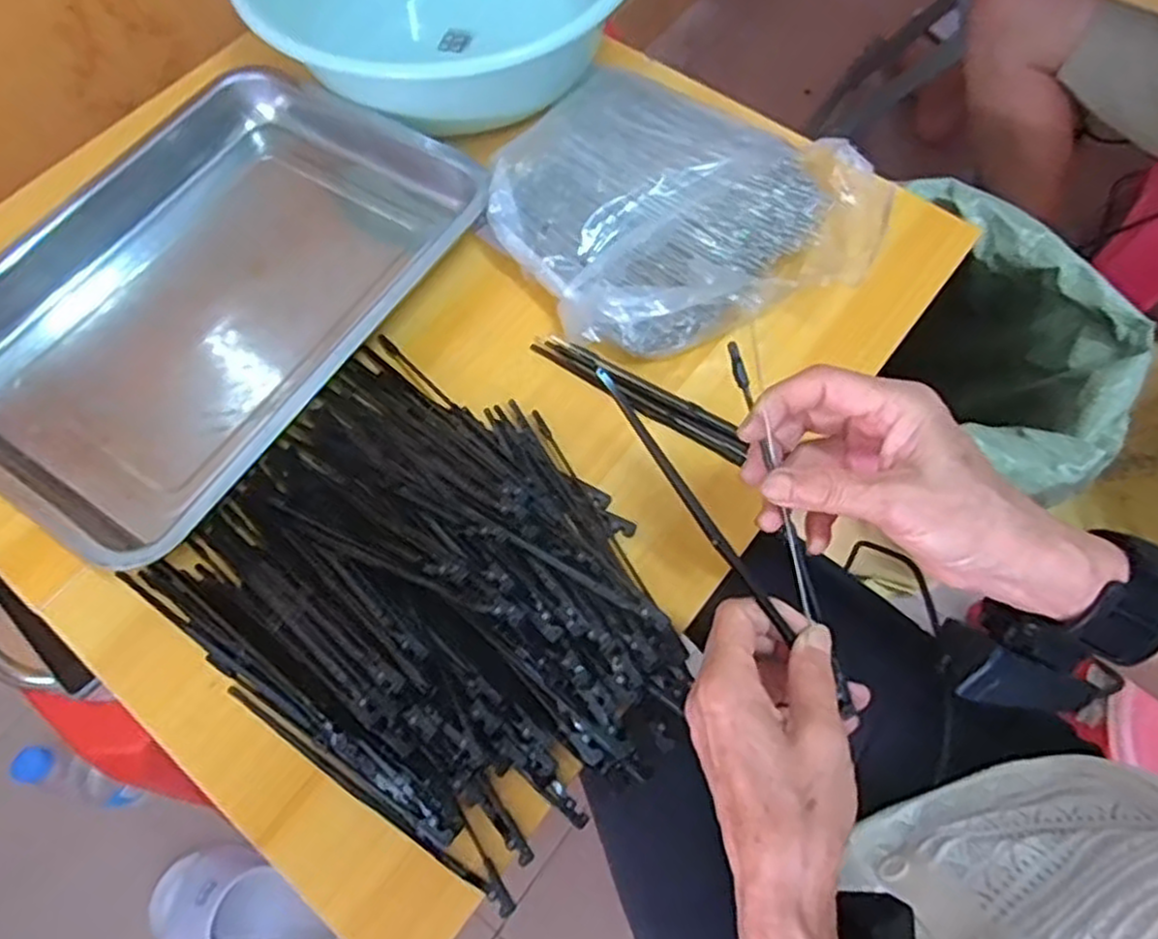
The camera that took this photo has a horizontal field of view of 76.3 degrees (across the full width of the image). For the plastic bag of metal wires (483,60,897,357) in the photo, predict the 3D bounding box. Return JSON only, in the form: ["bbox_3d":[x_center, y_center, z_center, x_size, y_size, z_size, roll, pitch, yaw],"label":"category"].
[{"bbox_3d":[0.072,-0.178,0.510,0.248,0.042,0.225,24,68,11],"label":"plastic bag of metal wires"}]

